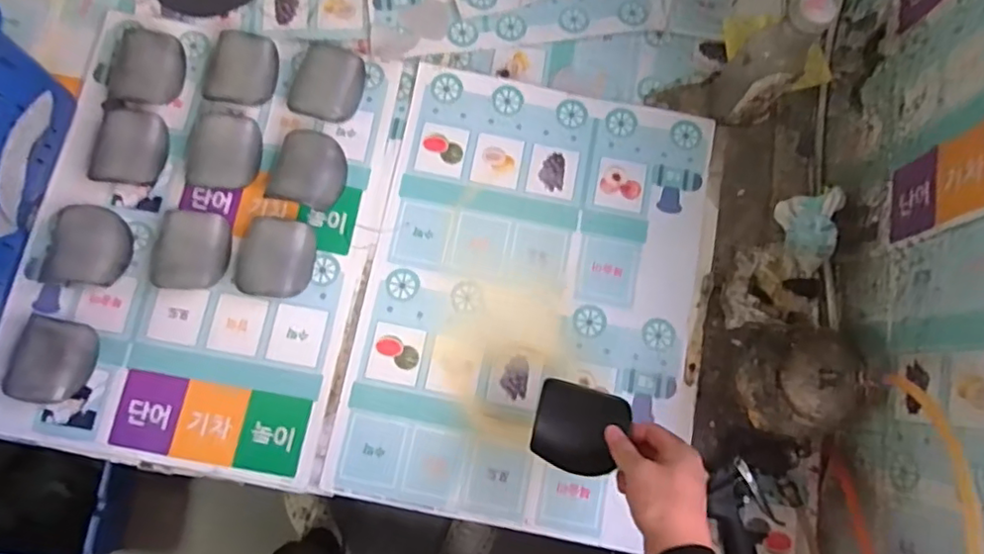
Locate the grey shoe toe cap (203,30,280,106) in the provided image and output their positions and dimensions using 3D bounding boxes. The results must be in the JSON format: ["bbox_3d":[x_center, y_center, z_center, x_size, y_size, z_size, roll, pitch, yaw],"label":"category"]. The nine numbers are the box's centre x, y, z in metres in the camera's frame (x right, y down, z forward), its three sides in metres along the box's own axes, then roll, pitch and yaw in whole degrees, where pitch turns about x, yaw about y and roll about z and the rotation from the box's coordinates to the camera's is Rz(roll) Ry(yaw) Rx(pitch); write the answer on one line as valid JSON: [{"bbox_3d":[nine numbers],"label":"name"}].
[{"bbox_3d":[-0.312,-0.254,0.742,0.084,0.039,0.090,8,76,0],"label":"grey shoe toe cap"}]

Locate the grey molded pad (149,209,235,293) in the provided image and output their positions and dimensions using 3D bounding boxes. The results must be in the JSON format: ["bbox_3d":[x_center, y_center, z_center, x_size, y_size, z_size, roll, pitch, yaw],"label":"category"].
[{"bbox_3d":[-0.350,-0.029,0.693,0.083,0.034,0.092,6,76,0],"label":"grey molded pad"}]

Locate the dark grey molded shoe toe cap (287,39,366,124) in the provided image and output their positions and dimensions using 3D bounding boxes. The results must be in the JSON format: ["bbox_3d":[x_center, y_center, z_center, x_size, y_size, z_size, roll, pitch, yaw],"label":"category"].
[{"bbox_3d":[-0.202,-0.238,0.742,0.079,0.034,0.097,16,77,2],"label":"dark grey molded shoe toe cap"}]

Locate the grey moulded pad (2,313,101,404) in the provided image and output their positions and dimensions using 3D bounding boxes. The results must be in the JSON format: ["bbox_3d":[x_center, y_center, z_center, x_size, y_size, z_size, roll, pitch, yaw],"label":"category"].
[{"bbox_3d":[-0.484,0.091,0.658,0.079,0.031,0.091,15,77,2],"label":"grey moulded pad"}]

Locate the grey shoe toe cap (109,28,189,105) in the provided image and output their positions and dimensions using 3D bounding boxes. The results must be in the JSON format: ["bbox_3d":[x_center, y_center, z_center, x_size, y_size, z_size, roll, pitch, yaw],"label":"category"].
[{"bbox_3d":[-0.428,-0.257,0.741,0.085,0.039,0.088,5,76,-1],"label":"grey shoe toe cap"}]

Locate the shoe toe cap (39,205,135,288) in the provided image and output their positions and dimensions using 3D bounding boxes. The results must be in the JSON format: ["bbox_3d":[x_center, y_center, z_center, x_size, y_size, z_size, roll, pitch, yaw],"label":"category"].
[{"bbox_3d":[-0.469,-0.035,0.693,0.088,0.029,0.091,9,76,0],"label":"shoe toe cap"}]

